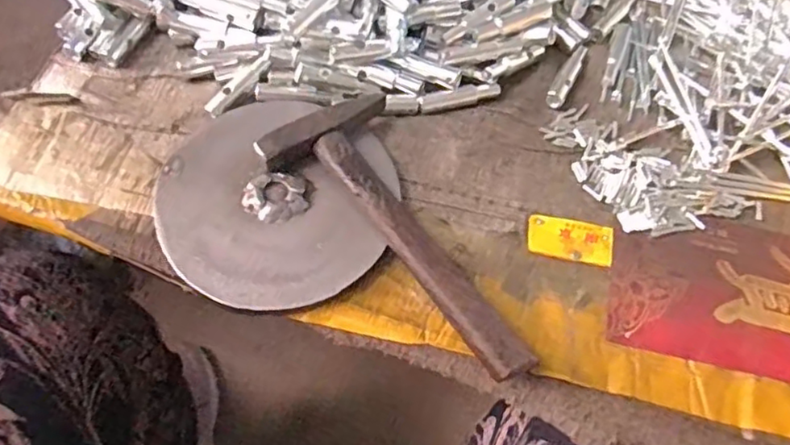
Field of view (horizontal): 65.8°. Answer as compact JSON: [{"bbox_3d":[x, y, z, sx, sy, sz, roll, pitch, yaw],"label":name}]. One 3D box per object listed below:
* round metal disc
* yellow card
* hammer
[{"bbox_3d":[-0.063,-0.014,0.329,0.123,0.021,0.123,1,63,-2],"label":"round metal disc"},{"bbox_3d":[0.096,0.009,0.333,0.045,0.004,0.024,10,63,3],"label":"yellow card"},{"bbox_3d":[0.004,0.010,0.315,0.071,0.026,0.170,-30,68,-16],"label":"hammer"}]

